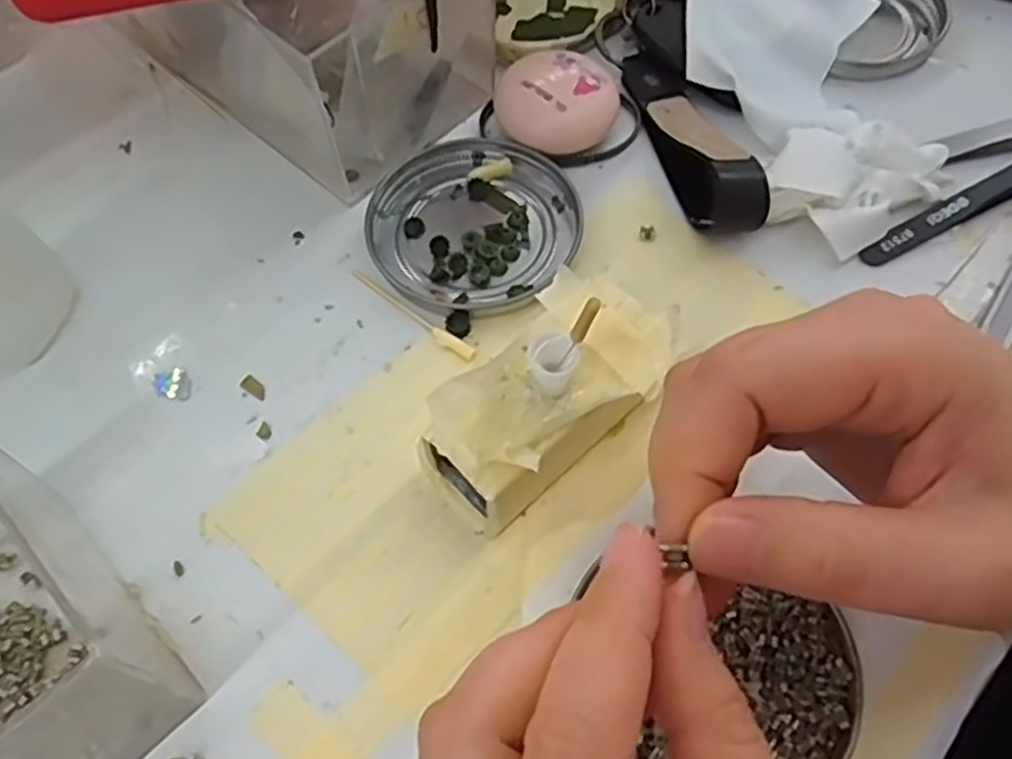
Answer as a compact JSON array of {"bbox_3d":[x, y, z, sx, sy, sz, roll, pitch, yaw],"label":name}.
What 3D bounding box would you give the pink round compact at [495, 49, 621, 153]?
[{"bbox_3d":[0.020,-0.110,0.317,0.047,0.023,0.042,1,61,2],"label":"pink round compact"}]

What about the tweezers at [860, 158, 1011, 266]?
[{"bbox_3d":[0.188,-0.077,0.298,0.127,0.014,0.012,-27,64,-12],"label":"tweezers"}]

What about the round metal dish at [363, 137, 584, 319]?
[{"bbox_3d":[-0.013,-0.060,0.299,0.075,0.009,0.076,-1,61,1],"label":"round metal dish"}]

